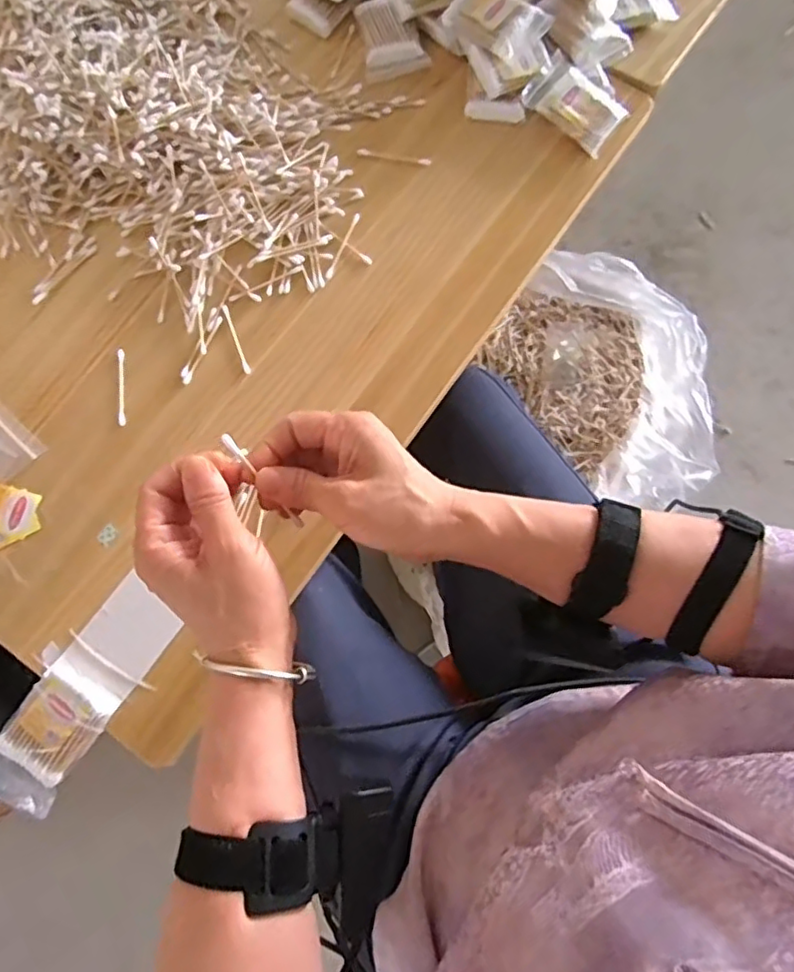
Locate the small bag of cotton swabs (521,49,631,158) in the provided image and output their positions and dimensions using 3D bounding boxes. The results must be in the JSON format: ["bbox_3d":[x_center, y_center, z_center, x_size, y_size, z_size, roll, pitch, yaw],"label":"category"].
[{"bbox_3d":[0.181,-0.388,0.621,0.095,0.033,0.065,35,78,9],"label":"small bag of cotton swabs"}]

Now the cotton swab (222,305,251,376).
[{"bbox_3d":[-0.151,-0.138,0.569,0.006,0.004,0.075,-22,76,-5],"label":"cotton swab"}]

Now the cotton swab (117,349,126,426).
[{"bbox_3d":[-0.256,-0.092,0.560,0.007,0.004,0.076,-8,75,-1],"label":"cotton swab"}]

